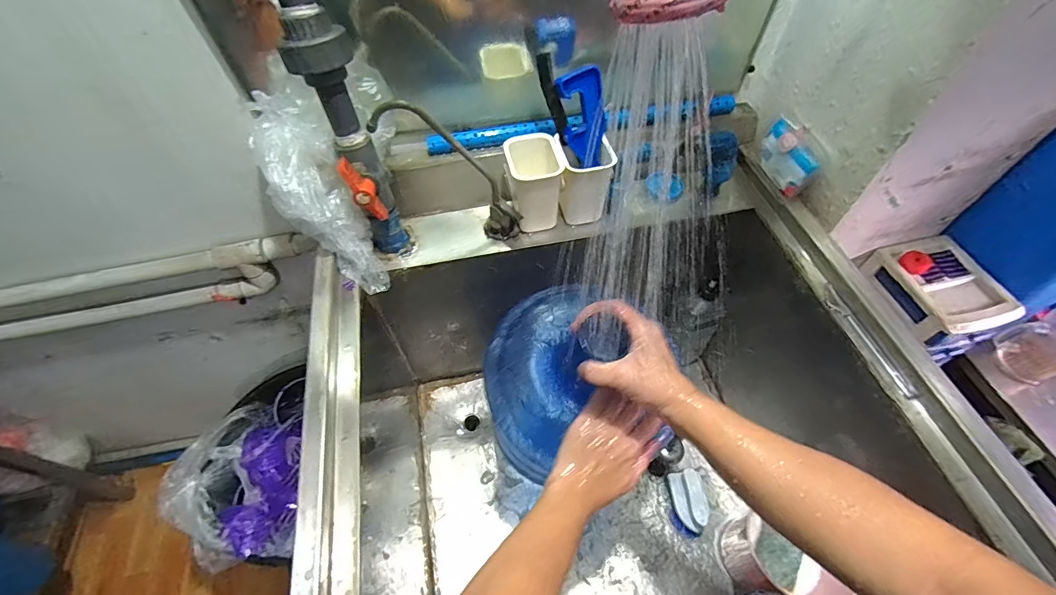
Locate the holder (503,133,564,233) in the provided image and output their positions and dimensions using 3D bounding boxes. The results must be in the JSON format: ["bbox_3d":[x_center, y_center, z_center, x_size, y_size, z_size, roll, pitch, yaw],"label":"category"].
[{"bbox_3d":[0.006,-0.161,0.650,0.078,0.114,0.088,-10,56,-6],"label":"holder"}]

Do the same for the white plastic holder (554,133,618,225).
[{"bbox_3d":[0.081,-0.170,0.655,0.075,0.112,0.061,-6,56,-4],"label":"white plastic holder"}]

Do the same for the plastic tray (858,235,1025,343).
[{"bbox_3d":[0.648,-0.015,0.705,0.141,0.053,0.161,-11,56,-7],"label":"plastic tray"}]

